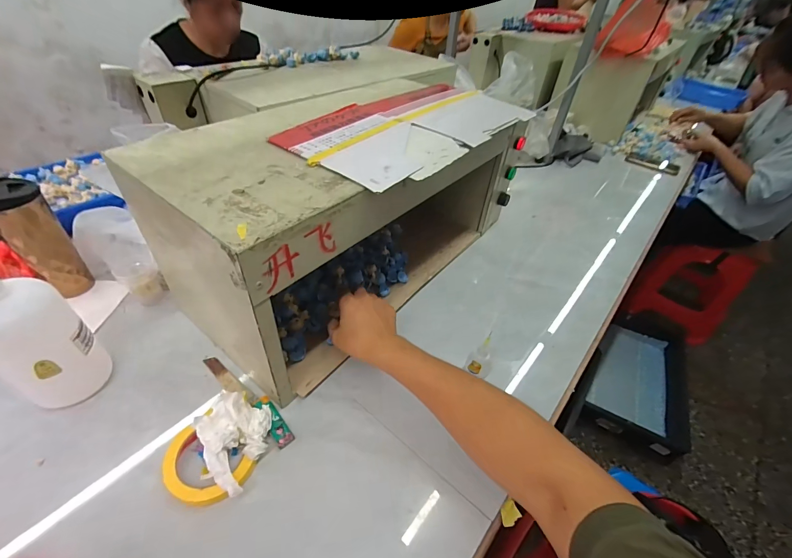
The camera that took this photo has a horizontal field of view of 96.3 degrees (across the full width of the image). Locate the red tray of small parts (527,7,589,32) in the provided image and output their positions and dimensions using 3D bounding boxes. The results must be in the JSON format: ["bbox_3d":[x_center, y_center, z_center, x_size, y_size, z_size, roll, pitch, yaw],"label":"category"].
[{"bbox_3d":[0.671,-1.087,1.492,0.242,0.058,0.268,19,44,15],"label":"red tray of small parts"}]

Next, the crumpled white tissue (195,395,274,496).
[{"bbox_3d":[-0.209,0.202,0.445,0.086,0.052,0.097,14,43,10],"label":"crumpled white tissue"}]

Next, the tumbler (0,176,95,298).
[{"bbox_3d":[-0.575,-0.059,0.577,0.065,0.200,0.069,34,50,29],"label":"tumbler"}]

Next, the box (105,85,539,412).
[{"bbox_3d":[-0.060,-0.134,0.644,0.322,0.293,0.615,31,48,26],"label":"box"}]

